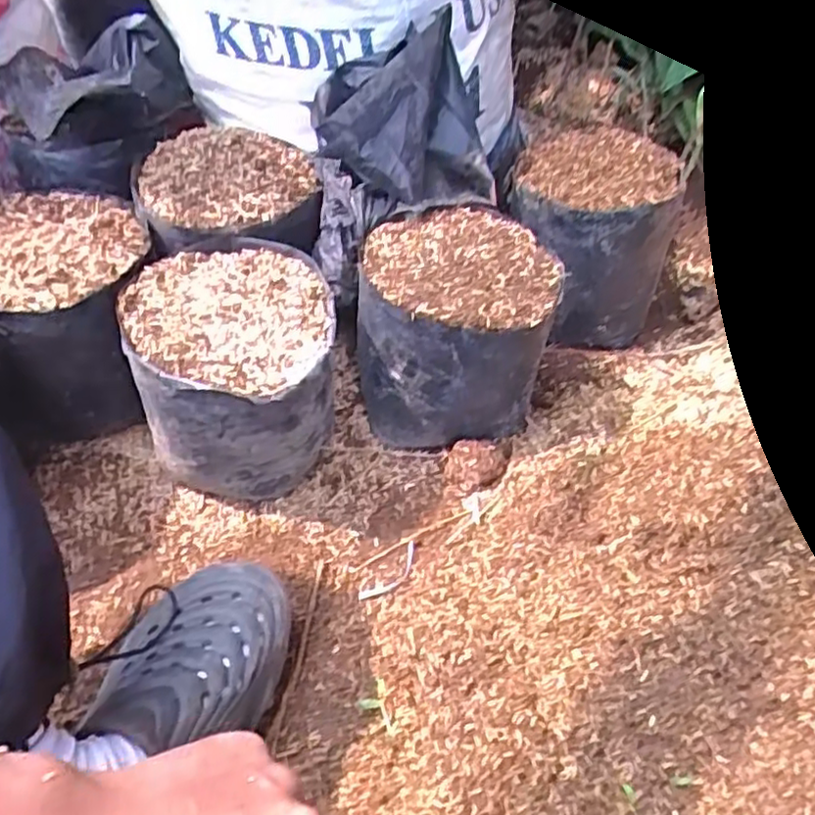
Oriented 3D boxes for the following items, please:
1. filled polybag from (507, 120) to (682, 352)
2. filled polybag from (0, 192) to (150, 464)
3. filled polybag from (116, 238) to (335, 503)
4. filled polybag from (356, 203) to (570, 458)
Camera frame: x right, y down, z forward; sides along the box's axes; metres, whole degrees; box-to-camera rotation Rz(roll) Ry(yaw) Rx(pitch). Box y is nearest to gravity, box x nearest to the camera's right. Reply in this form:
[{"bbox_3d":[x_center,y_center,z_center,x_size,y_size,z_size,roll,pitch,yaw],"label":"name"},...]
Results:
[{"bbox_3d":[0.182,-0.180,0.703,0.151,0.142,0.170,-18,54,-14],"label":"filled polybag"},{"bbox_3d":[-0.293,-0.071,0.616,0.152,0.160,0.187,-8,52,-7],"label":"filled polybag"},{"bbox_3d":[-0.139,-0.033,0.588,0.151,0.157,0.165,-4,52,-3],"label":"filled polybag"},{"bbox_3d":[0.043,-0.074,0.622,0.158,0.150,0.168,0,52,0],"label":"filled polybag"}]

